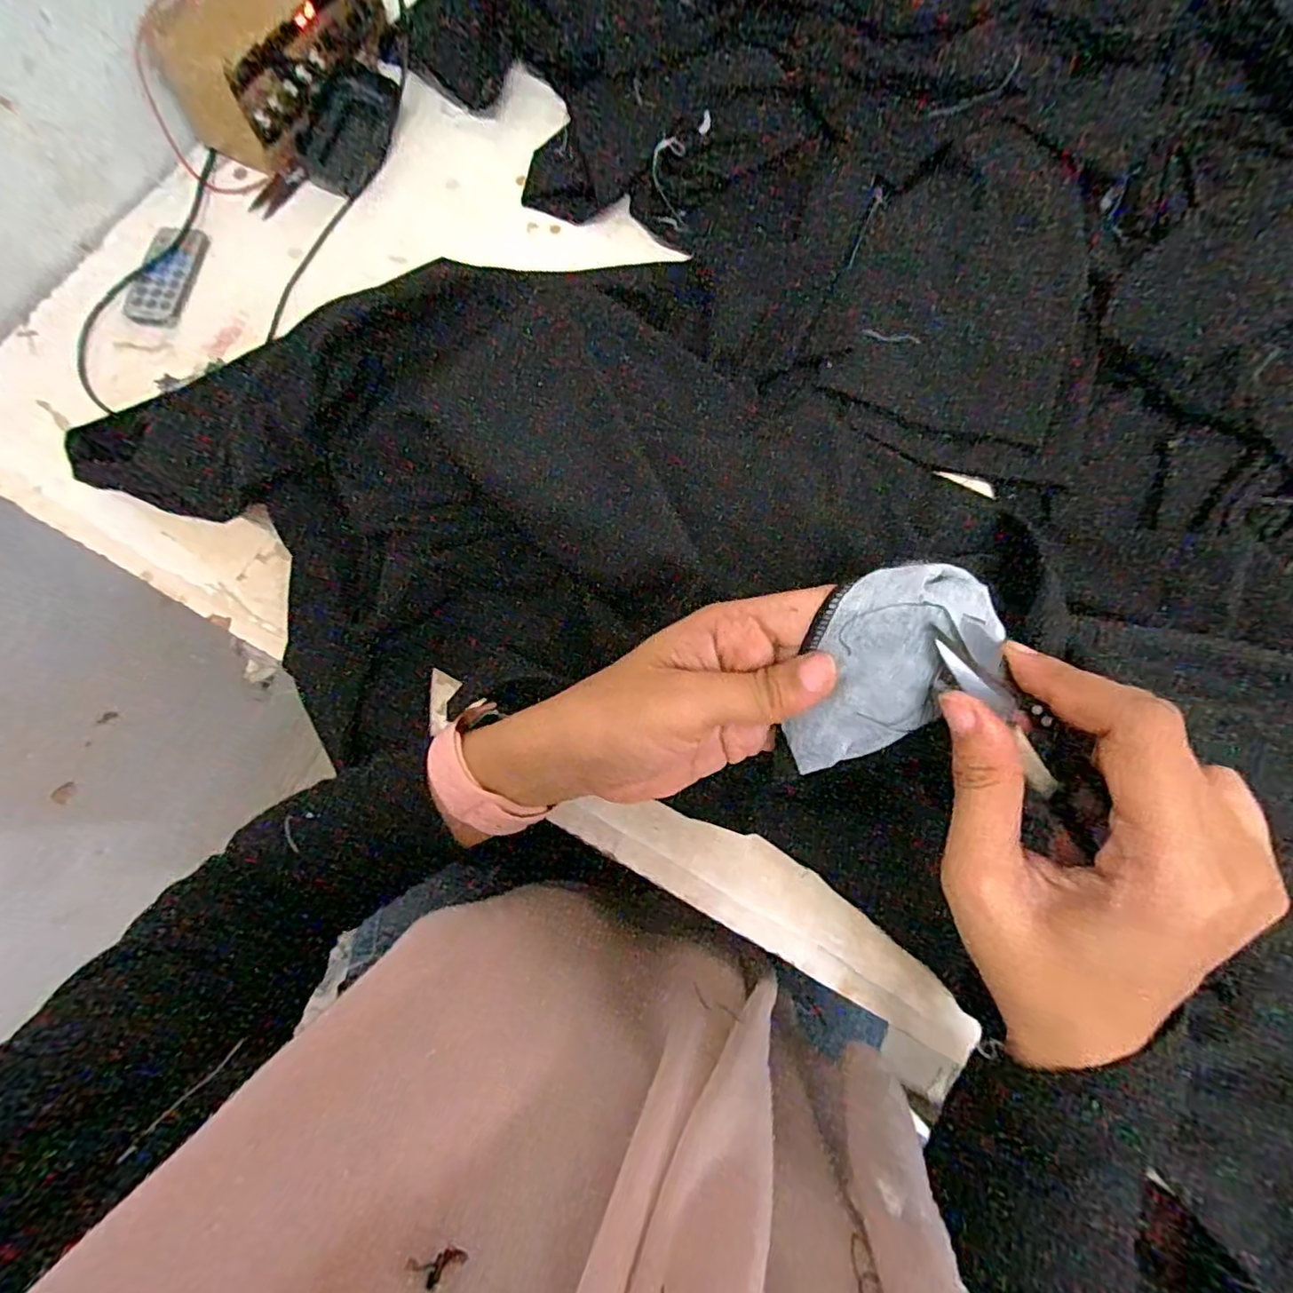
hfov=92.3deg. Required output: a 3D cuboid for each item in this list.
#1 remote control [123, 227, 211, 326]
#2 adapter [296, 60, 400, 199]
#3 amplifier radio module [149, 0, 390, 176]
[{"bbox_3d":[-0.357,-0.276,0.464,0.041,0.009,0.084,8,75,4],"label":"remote control"},{"bbox_3d":[-0.233,-0.407,0.488,0.055,0.024,0.106,13,76,5],"label":"adapter"},{"bbox_3d":[-0.277,-0.467,0.478,0.078,0.071,0.189,26,77,8],"label":"amplifier radio module"}]

